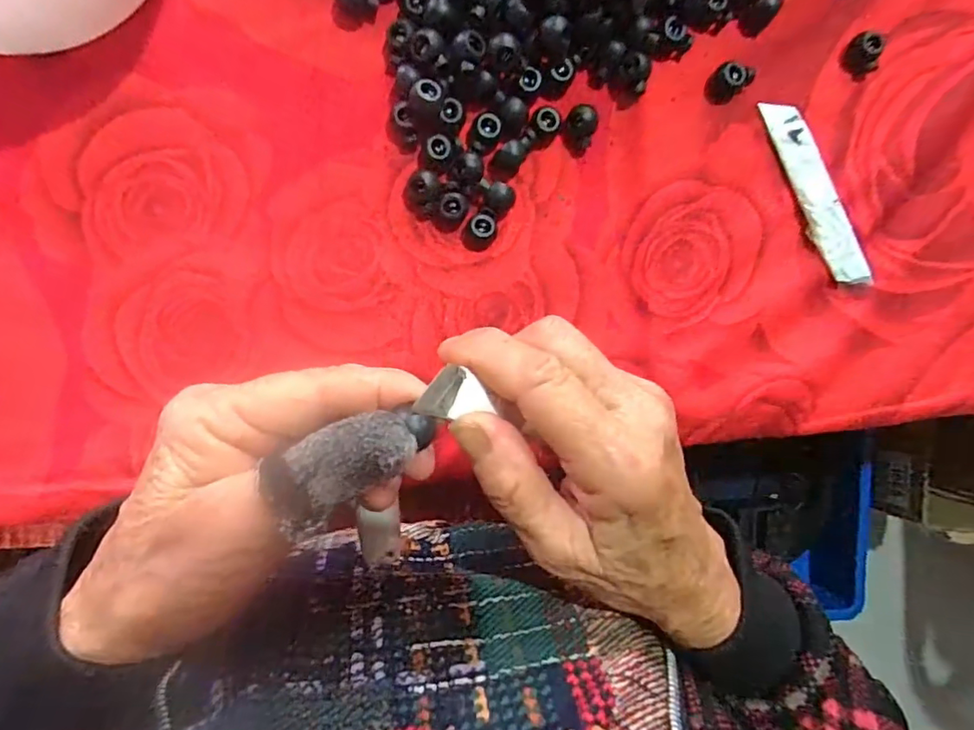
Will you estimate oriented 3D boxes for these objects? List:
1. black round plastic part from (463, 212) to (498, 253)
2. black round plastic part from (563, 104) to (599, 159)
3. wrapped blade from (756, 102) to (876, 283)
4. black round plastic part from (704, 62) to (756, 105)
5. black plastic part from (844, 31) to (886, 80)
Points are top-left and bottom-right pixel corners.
[{"bbox_3d":[-0.003,-0.066,0.267,0.015,0.009,0.018,27,89,-7],"label":"black round plastic part"},{"bbox_3d":[0.047,-0.117,0.269,0.014,0.012,0.020,12,91,-7],"label":"black round plastic part"},{"bbox_3d":[0.171,-0.089,0.279,0.021,0.005,0.102,-25,91,0],"label":"wrapped blade"},{"bbox_3d":[0.120,-0.142,0.270,0.022,0.013,0.016,-44,97,-3],"label":"black round plastic part"},{"bbox_3d":[0.194,-0.160,0.277,0.013,0.013,0.019,-37,96,-4],"label":"black plastic part"}]

